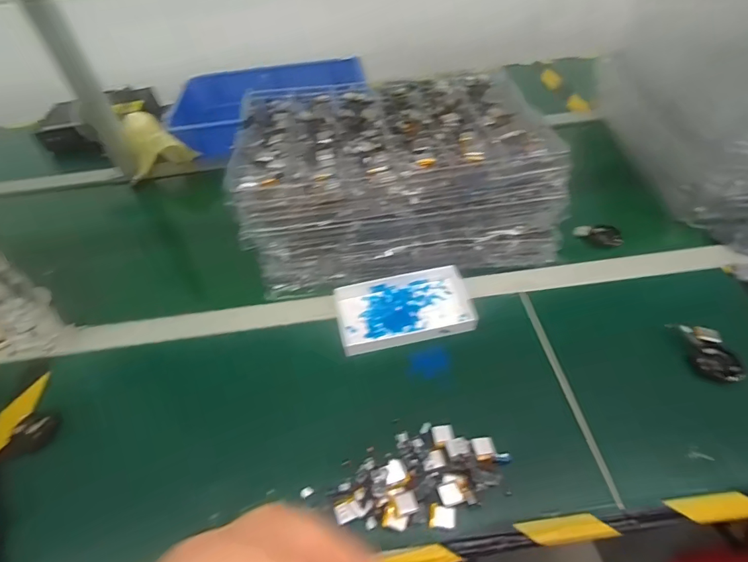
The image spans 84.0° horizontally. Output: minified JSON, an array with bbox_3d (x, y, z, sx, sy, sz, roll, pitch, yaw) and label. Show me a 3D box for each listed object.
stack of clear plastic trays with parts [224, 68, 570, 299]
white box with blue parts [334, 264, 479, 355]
[{"bbox_3d":[0.023,-0.170,0.664,0.427,0.168,0.327,-10,48,-4],"label":"stack of clear plastic trays with parts"},{"bbox_3d":[0.041,0.036,0.582,0.181,0.027,0.109,-9,48,-4],"label":"white box with blue parts"}]

